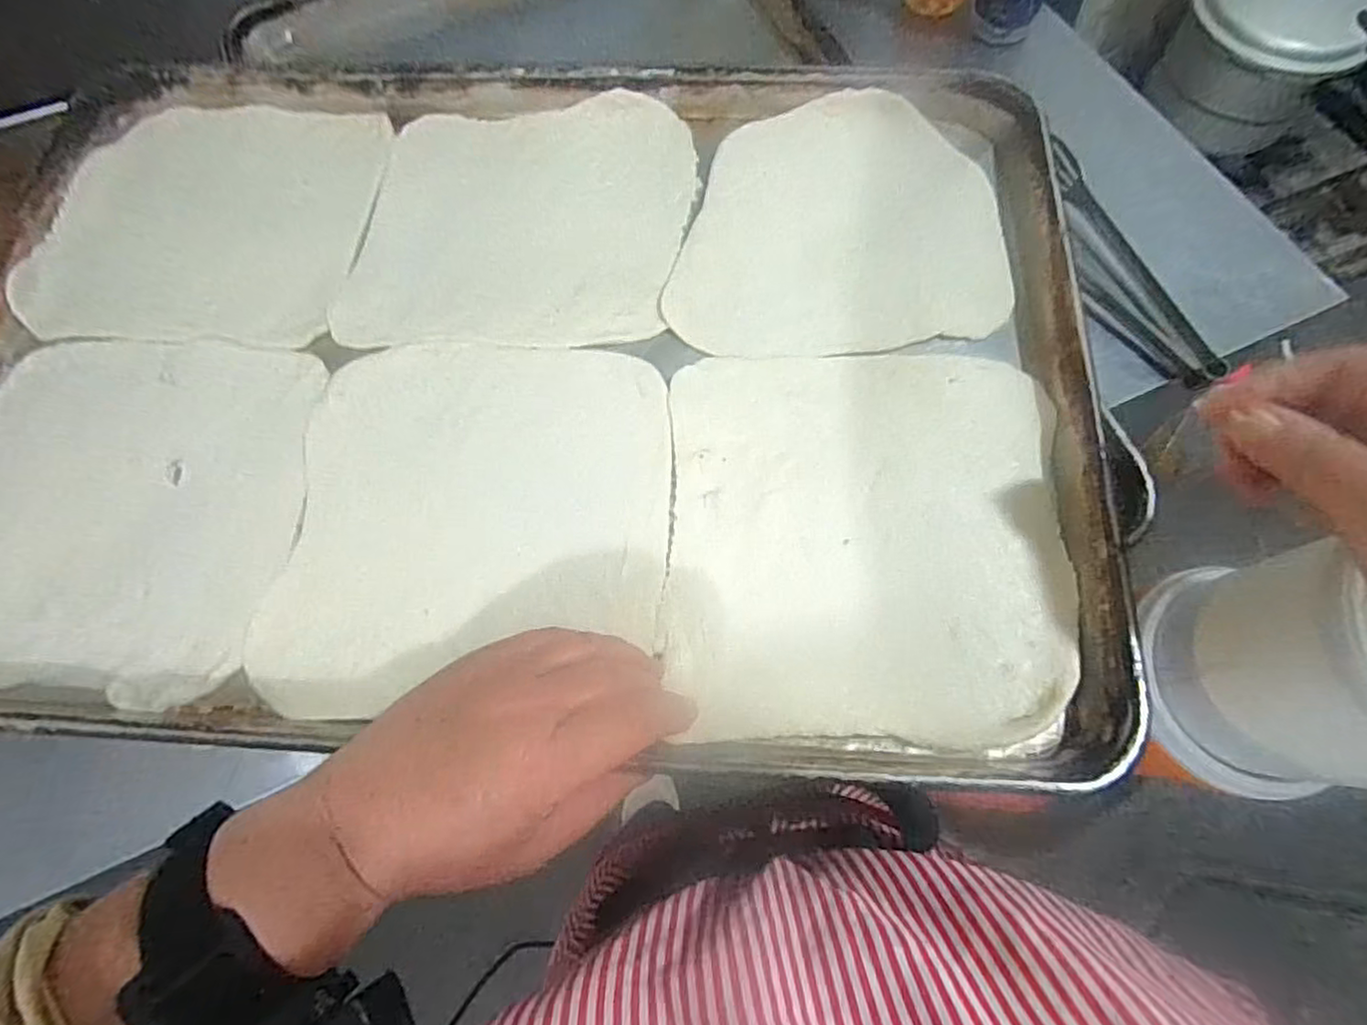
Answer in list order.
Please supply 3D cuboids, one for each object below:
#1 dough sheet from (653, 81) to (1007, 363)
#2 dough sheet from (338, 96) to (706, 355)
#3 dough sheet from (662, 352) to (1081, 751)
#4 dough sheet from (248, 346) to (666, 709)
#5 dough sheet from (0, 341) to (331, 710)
[{"bbox_3d":[0.088,-0.172,0.375,0.186,0.014,0.175,0,69,2],"label":"dough sheet"},{"bbox_3d":[-0.096,-0.178,0.389,0.196,0.012,0.178,0,69,2],"label":"dough sheet"},{"bbox_3d":[0.088,0.008,0.314,0.186,0.009,0.192,1,69,2],"label":"dough sheet"},{"bbox_3d":[-0.104,0.001,0.324,0.190,0.009,0.189,3,69,3],"label":"dough sheet"},{"bbox_3d":[-0.293,-0.006,0.333,0.188,0.013,0.188,4,69,4],"label":"dough sheet"}]

